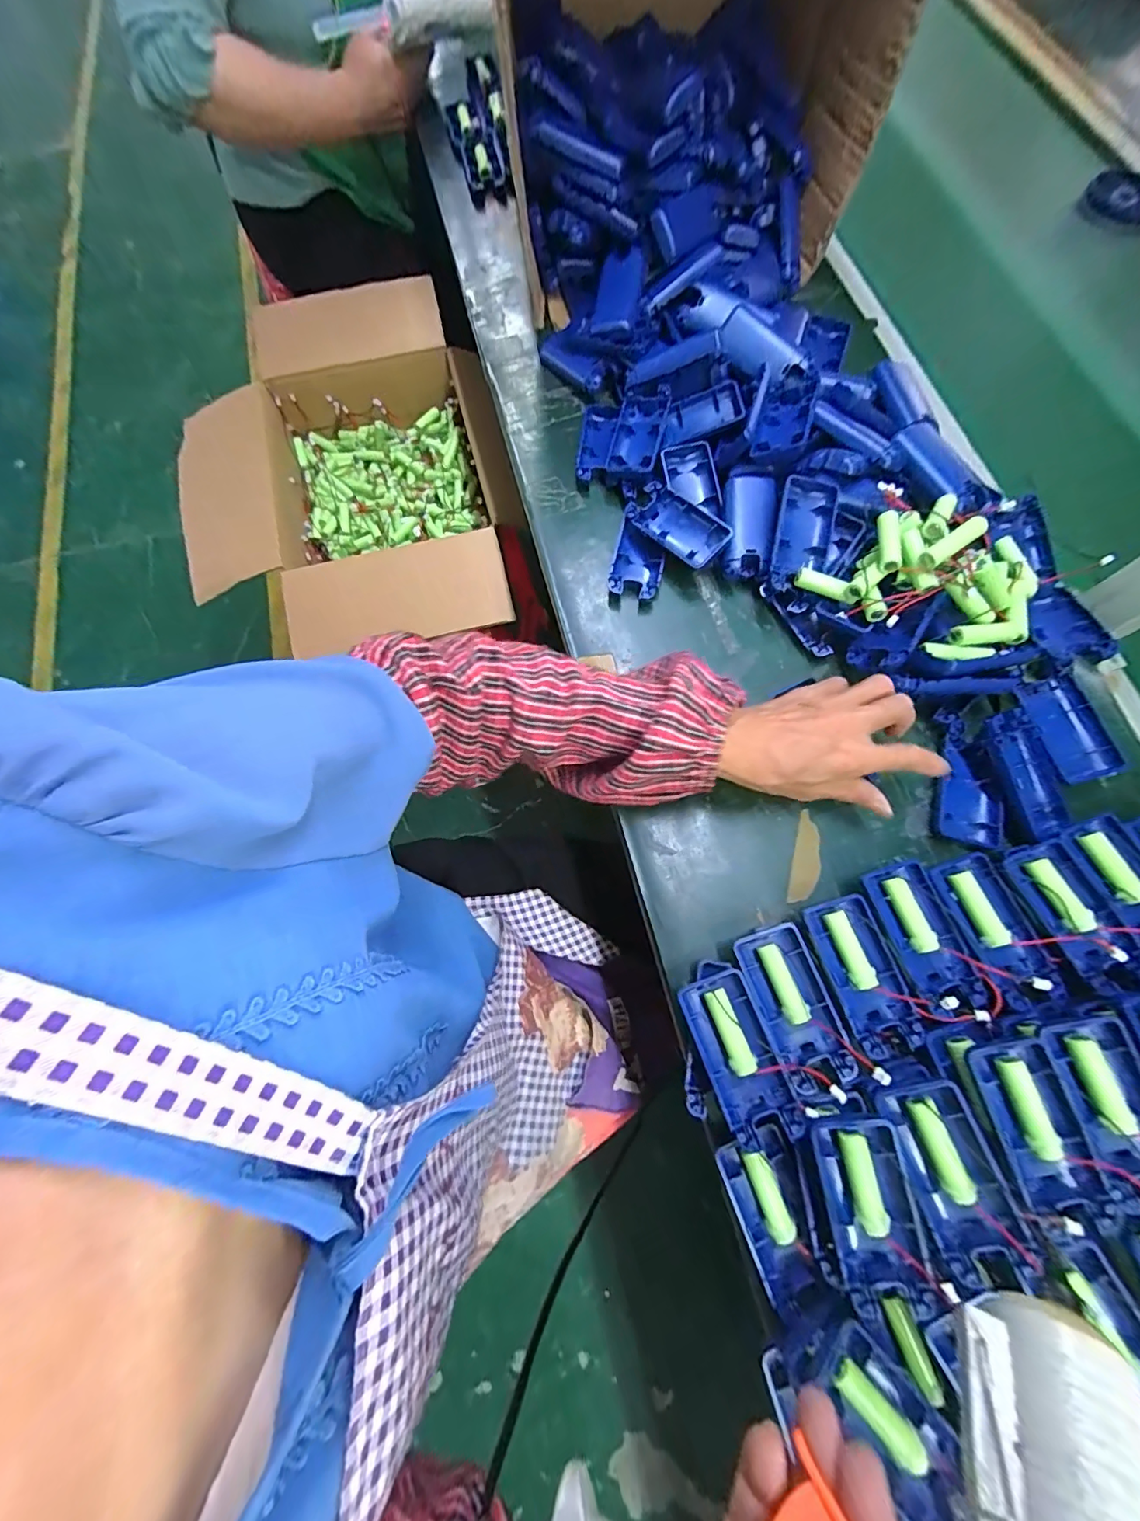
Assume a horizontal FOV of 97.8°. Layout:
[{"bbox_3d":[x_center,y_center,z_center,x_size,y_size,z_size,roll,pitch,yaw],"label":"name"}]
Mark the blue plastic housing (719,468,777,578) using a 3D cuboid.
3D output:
[{"bbox_3d":[0.150,-0.202,0.424,0.038,0.027,0.090,8,74,4],"label":"blue plastic housing"}]

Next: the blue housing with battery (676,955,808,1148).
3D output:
[{"bbox_3d":[0.104,0.179,0.311,0.044,0.021,0.093,-19,74,-3],"label":"blue housing with battery"}]

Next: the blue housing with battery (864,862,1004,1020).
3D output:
[{"bbox_3d":[0.233,0.118,0.328,0.045,0.017,0.098,-17,74,-3],"label":"blue housing with battery"}]

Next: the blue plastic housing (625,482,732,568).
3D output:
[{"bbox_3d":[0.094,-0.203,0.434,0.043,0.021,0.090,-47,71,6],"label":"blue plastic housing"}]

